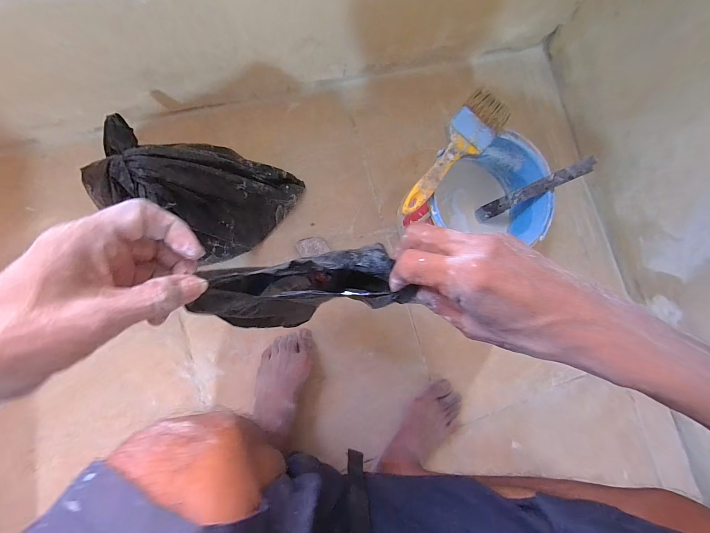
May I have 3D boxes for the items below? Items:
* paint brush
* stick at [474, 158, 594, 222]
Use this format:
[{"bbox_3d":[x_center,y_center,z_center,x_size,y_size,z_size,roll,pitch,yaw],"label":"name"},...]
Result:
[{"bbox_3d":[0.134,-0.147,0.401,0.059,0.012,0.199,36,84,-3],"label":"paint brush"},{"bbox_3d":[0.257,-0.109,0.450,0.011,0.167,0.023,-26,90,-39],"label":"stick"}]

